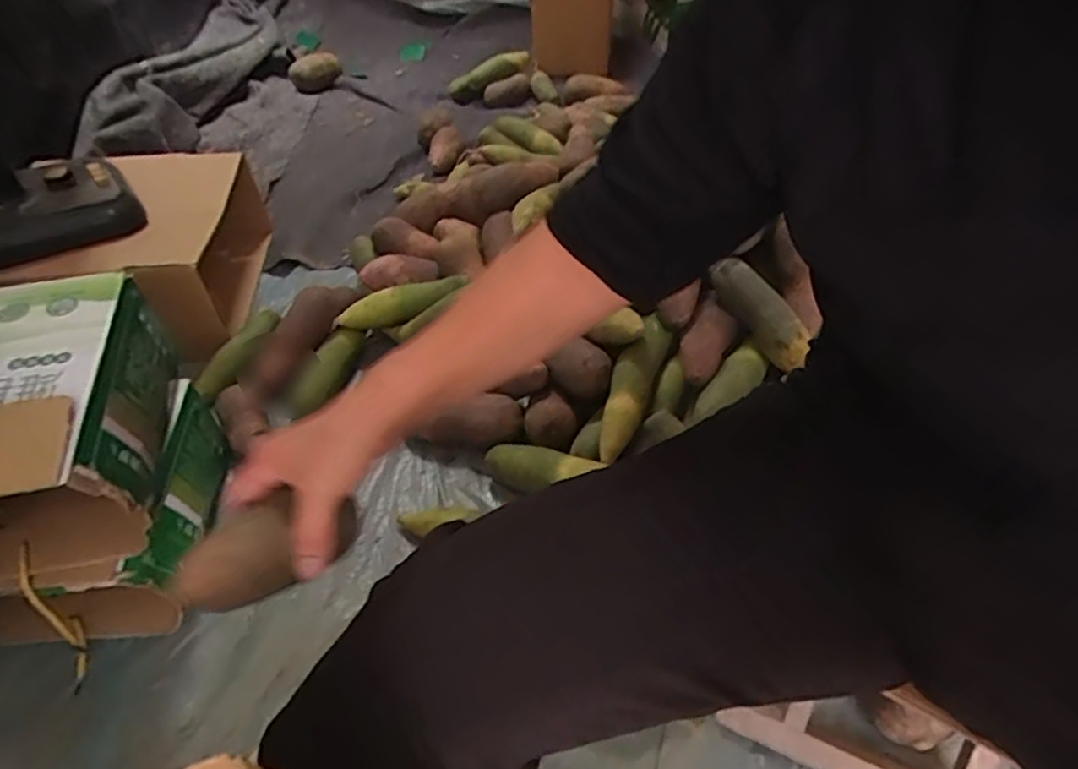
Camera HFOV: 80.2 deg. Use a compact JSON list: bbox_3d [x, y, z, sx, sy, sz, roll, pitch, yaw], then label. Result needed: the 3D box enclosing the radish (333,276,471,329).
[{"bbox_3d":[-0.204,-0.122,0.951,0.199,0.044,0.048,-19,46,2],"label":"radish"}]

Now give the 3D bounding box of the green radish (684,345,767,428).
[{"bbox_3d":[0.234,0.004,0.787,0.132,0.053,0.053,-41,56,-17],"label":"green radish"}]

